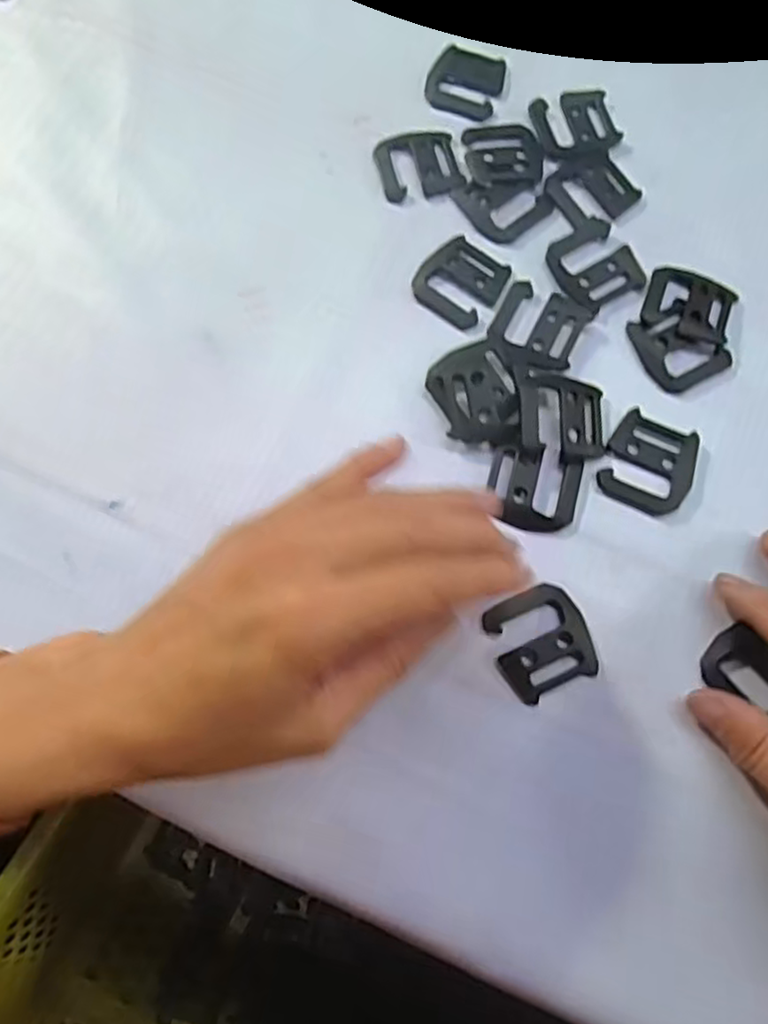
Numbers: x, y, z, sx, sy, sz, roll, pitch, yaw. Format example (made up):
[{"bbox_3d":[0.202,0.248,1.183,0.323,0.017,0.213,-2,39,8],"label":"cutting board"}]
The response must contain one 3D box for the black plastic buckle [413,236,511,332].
[{"bbox_3d":[0.034,-0.104,0.303,0.037,0.004,0.038,39,77,10],"label":"black plastic buckle"}]

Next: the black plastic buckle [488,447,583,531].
[{"bbox_3d":[0.061,-0.009,0.276,0.037,0.004,0.033,14,74,3],"label":"black plastic buckle"}]

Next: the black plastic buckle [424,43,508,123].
[{"bbox_3d":[0.041,-0.215,0.335,0.036,0.004,0.041,18,75,4],"label":"black plastic buckle"}]

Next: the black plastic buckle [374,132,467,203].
[{"bbox_3d":[0.016,-0.166,0.321,0.038,0.004,0.036,-13,75,-4],"label":"black plastic buckle"}]

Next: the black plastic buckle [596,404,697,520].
[{"bbox_3d":[0.111,-0.020,0.280,0.036,0.004,0.038,24,75,6],"label":"black plastic buckle"}]

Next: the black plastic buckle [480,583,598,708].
[{"bbox_3d":[0.060,0.049,0.259,0.037,0.004,0.038,-23,76,-7],"label":"black plastic buckle"}]

